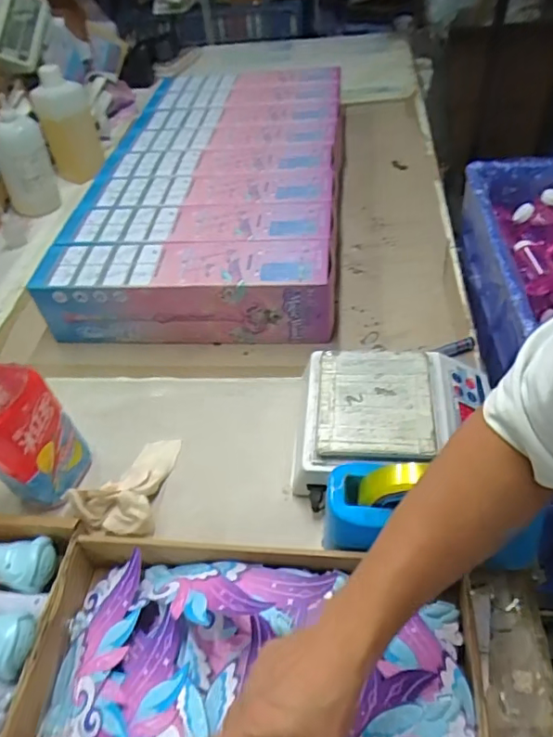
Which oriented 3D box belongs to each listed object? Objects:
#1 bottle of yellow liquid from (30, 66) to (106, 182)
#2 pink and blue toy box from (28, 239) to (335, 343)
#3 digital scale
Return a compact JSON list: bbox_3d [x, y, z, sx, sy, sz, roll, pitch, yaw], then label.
[{"bbox_3d":[-0.437,-0.509,1.124,0.109,0.223,0.103,-20,49,-12],"label":"bottle of yellow liquid"},{"bbox_3d":[-0.127,-0.109,0.779,0.409,0.123,0.096,0,47,6],"label":"pink and blue toy box"},{"bbox_3d":[0.135,0.054,0.623,0.225,0.077,0.166,-1,47,5],"label":"digital scale"}]

